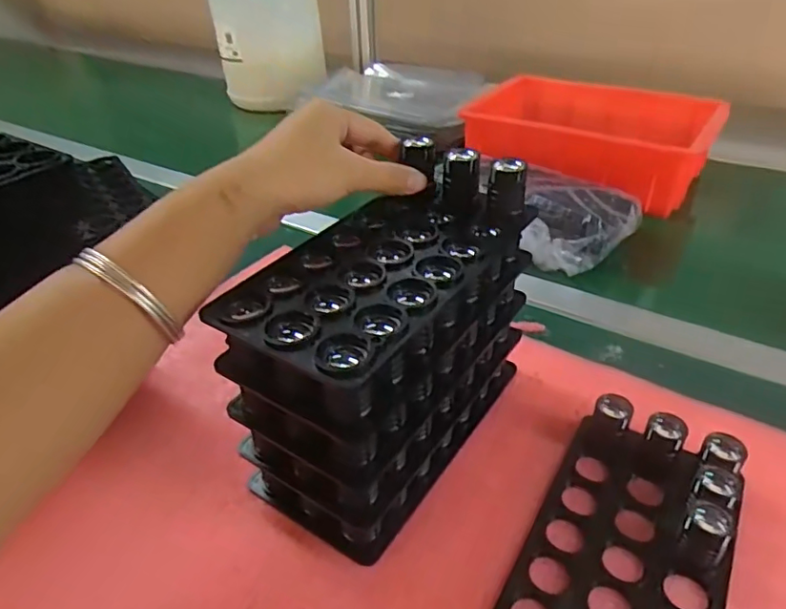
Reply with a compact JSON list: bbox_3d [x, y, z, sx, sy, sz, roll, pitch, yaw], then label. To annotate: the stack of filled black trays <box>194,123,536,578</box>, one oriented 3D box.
[{"bbox_3d":[-0.003,0.019,0.347,0.094,0.168,0.179,21,42,28],"label":"stack of filled black trays"}]

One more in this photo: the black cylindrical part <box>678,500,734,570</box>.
[{"bbox_3d":[0.167,0.124,0.303,0.021,0.031,0.021,-1,36,1],"label":"black cylindrical part"}]

